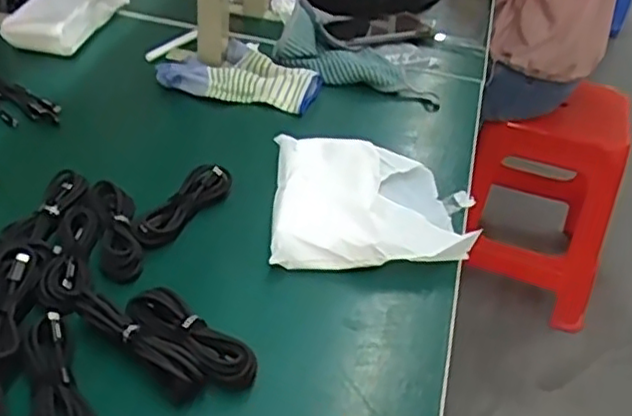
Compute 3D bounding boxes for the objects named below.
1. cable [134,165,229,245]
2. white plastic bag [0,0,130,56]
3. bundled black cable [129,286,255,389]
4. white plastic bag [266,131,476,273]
[{"bbox_3d":[-0.116,-0.004,0.588,0.033,0.023,0.111,19,39,17],"label":"cable"},{"bbox_3d":[-0.312,-0.251,0.842,0.084,0.059,0.154,14,38,8],"label":"white plastic bag"},{"bbox_3d":[-0.089,0.089,0.473,0.105,0.016,0.033,29,43,27],"label":"bundled black cable"},{"bbox_3d":[0.052,-0.007,0.614,0.174,0.032,0.171,4,37,-3],"label":"white plastic bag"}]

